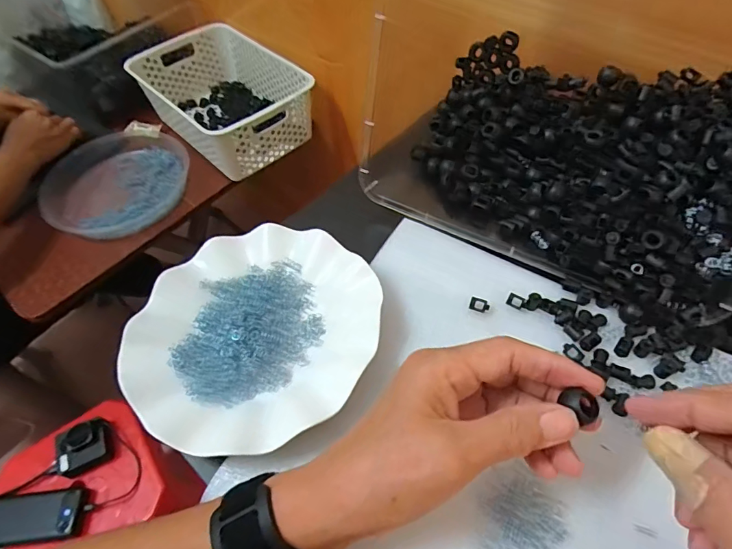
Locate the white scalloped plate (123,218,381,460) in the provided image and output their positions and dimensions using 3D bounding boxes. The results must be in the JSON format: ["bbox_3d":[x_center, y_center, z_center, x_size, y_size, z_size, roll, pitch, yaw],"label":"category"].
[{"bbox_3d":[-0.083,0.039,0.329,0.177,0.037,0.178,-2,55,3],"label":"white scalloped plate"}]

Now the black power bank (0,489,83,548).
[{"bbox_3d":[-0.529,0.384,0.697,0.143,0.027,0.069,-7,55,-1],"label":"black power bank"}]

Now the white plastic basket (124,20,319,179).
[{"bbox_3d":[-0.261,-0.317,0.819,0.210,0.127,0.327,-38,61,-21],"label":"white plastic basket"}]

